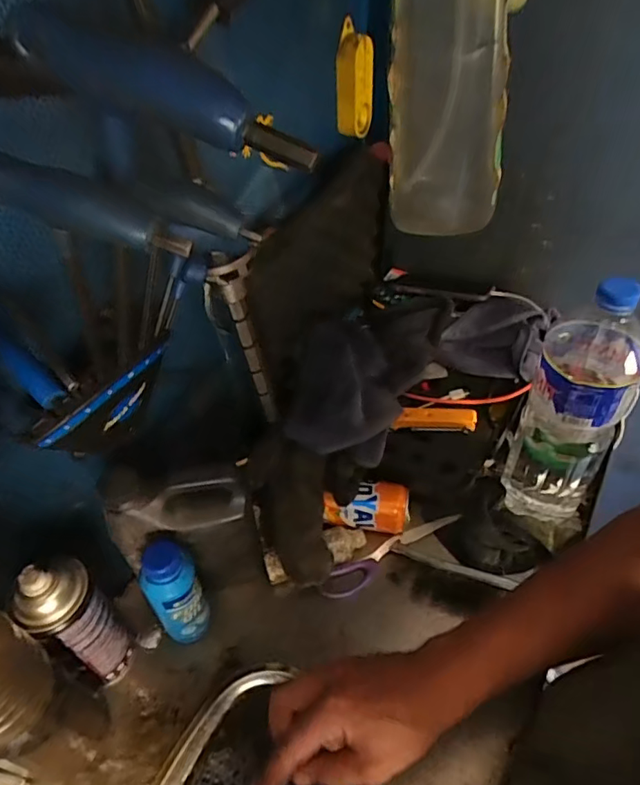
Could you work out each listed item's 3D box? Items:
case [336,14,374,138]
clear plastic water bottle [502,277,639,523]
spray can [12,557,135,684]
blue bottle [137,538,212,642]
[{"bbox_3d":[0.042,-0.372,0.622,0.044,0.122,0.030,-2,48,3],"label":"case"},{"bbox_3d":[0.254,0.021,0.518,0.091,0.302,0.084,27,55,26],"label":"clear plastic water bottle"},{"bbox_3d":[-0.214,0.203,0.463,0.053,0.179,0.055,-2,48,2],"label":"spray can"},{"bbox_3d":[-0.137,0.193,0.493,0.051,0.143,0.040,-32,53,-23],"label":"blue bottle"}]

